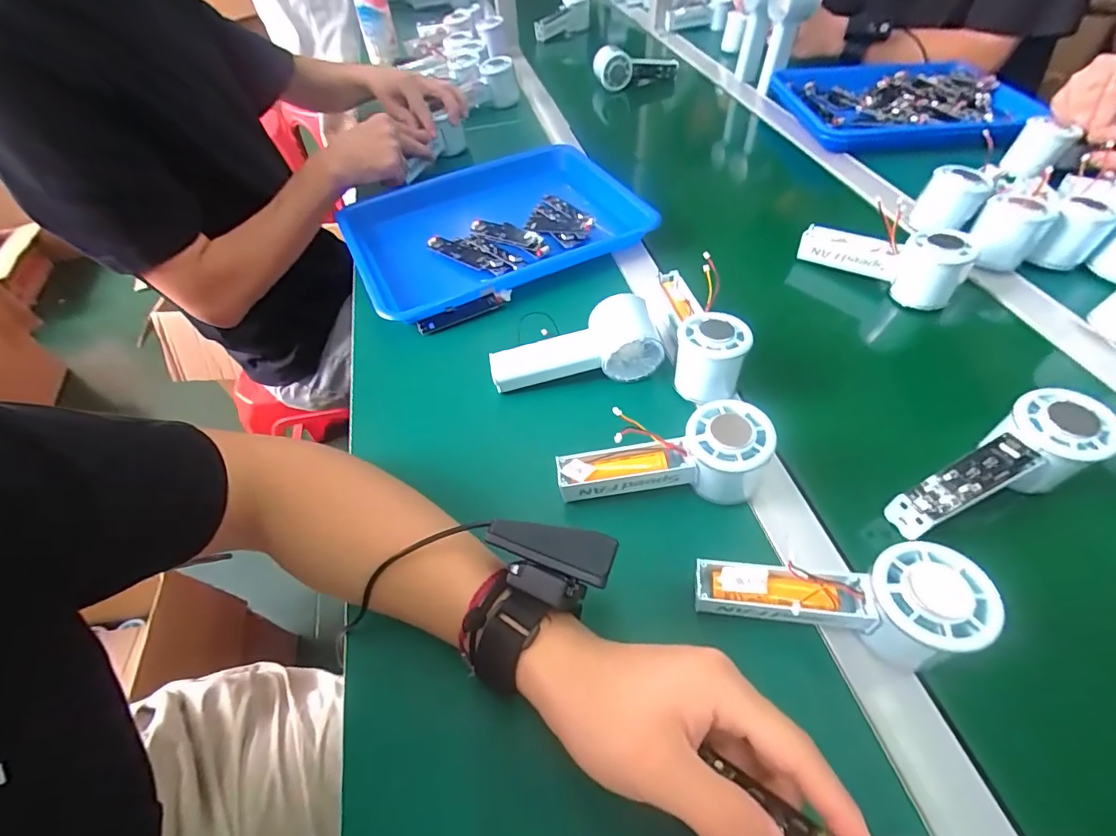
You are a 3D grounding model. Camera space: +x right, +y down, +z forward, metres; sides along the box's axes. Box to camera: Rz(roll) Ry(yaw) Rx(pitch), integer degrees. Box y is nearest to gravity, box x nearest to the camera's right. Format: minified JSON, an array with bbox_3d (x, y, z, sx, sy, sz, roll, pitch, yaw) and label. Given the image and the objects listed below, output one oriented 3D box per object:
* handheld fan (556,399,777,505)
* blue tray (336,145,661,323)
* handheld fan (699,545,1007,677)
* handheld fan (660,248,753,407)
[{"bbox_3d":[0.078,0.036,0.354,0.148,0.058,0.052,-12,52,11],"label":"handheld fan"},{"bbox_3d":[-0.078,-0.230,0.591,0.329,0.053,0.241,-25,55,-15],"label":"blue tray"},{"bbox_3d":[0.163,0.112,0.288,0.151,0.054,0.058,-4,51,18],"label":"handheld fan"},{"bbox_3d":[0.124,-0.087,0.427,0.058,0.059,0.155,-1,53,3],"label":"handheld fan"}]

